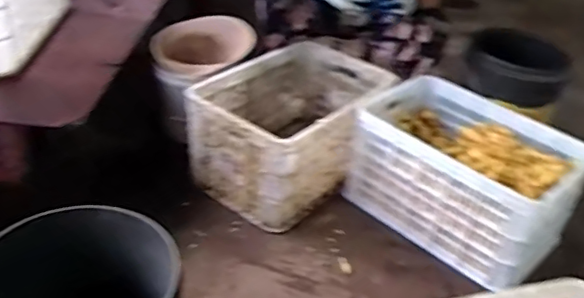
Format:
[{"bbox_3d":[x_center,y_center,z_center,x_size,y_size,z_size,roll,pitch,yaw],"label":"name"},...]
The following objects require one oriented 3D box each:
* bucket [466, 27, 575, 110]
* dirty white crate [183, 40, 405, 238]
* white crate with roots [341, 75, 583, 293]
[{"bbox_3d":[0.657,-0.241,1.733,0.292,0.147,0.271,21,36,22],"label":"bucket"},{"bbox_3d":[0.000,-0.068,1.700,0.376,0.268,0.547,25,37,26],"label":"dirty white crate"},{"bbox_3d":[0.459,0.061,1.586,0.394,0.263,0.533,-24,44,-38],"label":"white crate with roots"}]

